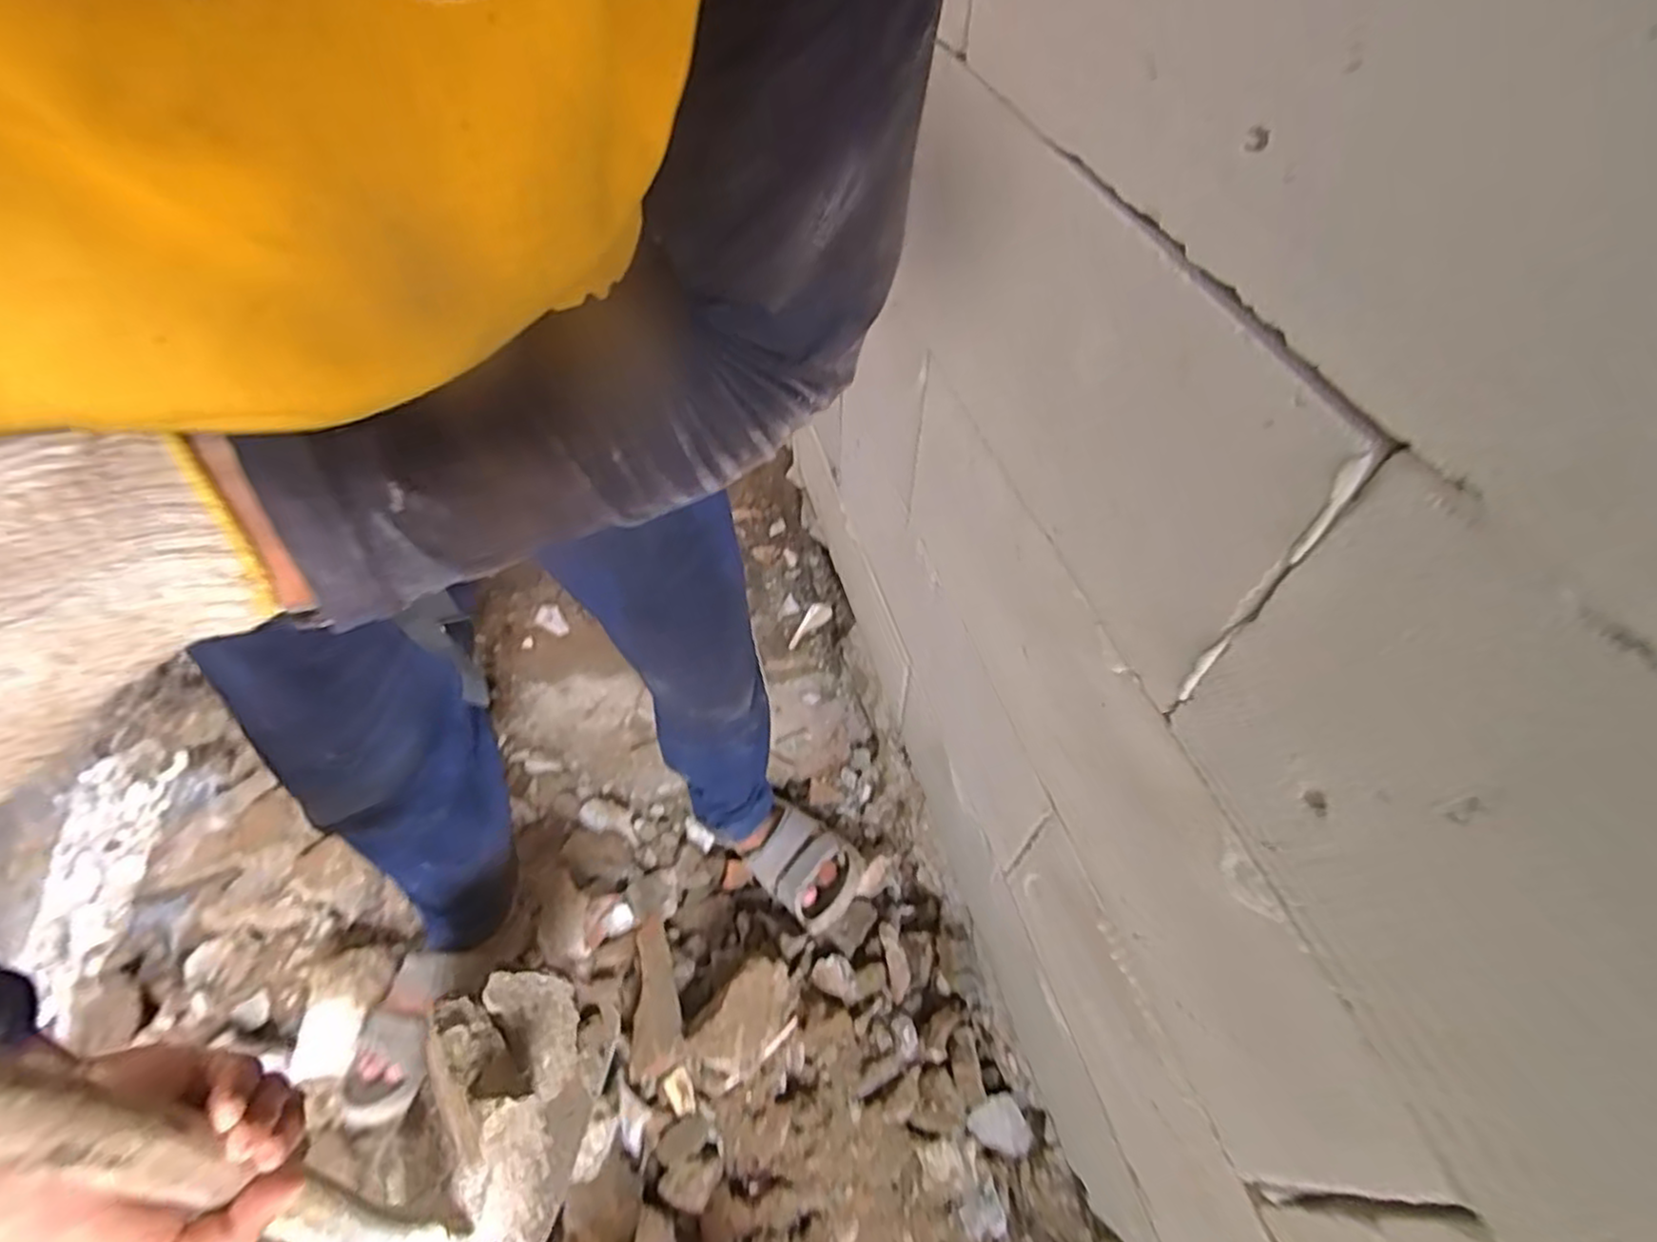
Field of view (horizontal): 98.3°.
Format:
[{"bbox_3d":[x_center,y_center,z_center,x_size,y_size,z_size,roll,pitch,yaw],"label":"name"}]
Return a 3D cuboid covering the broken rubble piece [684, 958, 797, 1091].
[{"bbox_3d":[-0.096,0.474,0.842,0.080,0.072,0.138,32,60,21],"label":"broken rubble piece"}]

